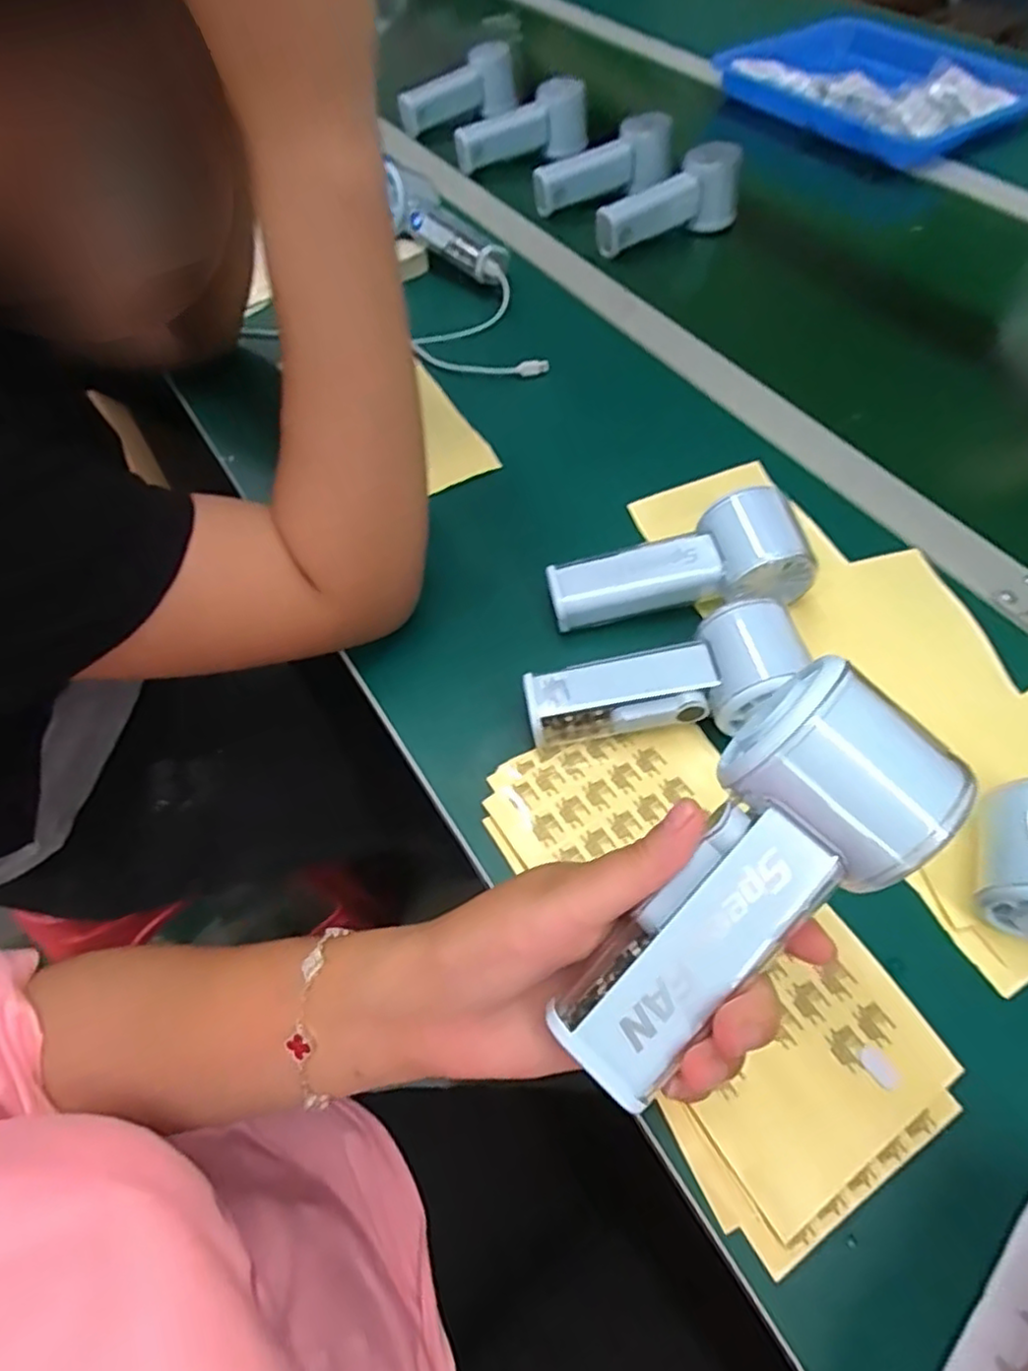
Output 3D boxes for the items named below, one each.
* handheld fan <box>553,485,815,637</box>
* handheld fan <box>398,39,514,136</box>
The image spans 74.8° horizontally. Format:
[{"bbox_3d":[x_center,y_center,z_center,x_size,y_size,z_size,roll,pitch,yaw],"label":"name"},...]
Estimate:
[{"bbox_3d":[0.096,-0.067,0.401,0.151,0.053,0.059,-14,58,-6],"label":"handheld fan"},{"bbox_3d":[-0.068,-0.708,0.799,0.156,0.066,0.045,-26,62,-14],"label":"handheld fan"}]

